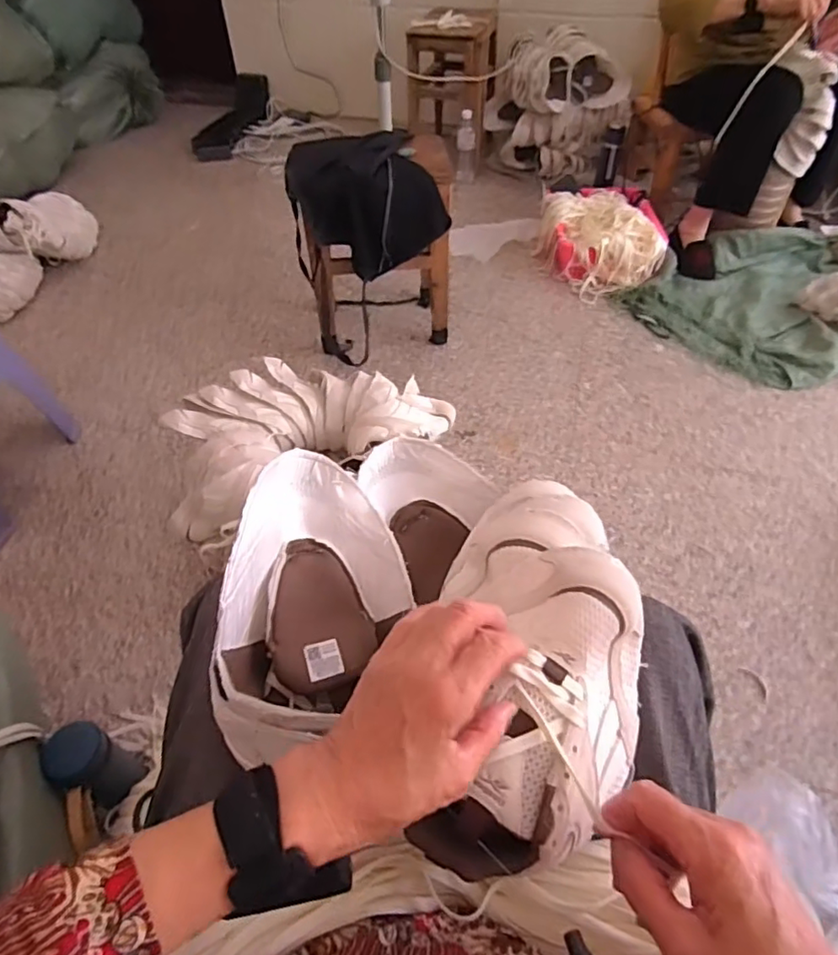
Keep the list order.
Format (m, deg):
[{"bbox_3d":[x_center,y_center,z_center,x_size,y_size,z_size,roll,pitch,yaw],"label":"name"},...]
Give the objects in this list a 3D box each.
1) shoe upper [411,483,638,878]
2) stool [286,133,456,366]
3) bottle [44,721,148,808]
[{"bbox_3d":[0.084,0.115,0.397,0.132,0.067,0.267,7,63,6],"label":"shoe upper"},{"bbox_3d":[-0.102,-0.534,1.363,0.337,0.436,0.268,-1,49,0],"label":"stool"},{"bbox_3d":[-0.401,0.353,0.718,0.069,0.123,0.068,19,52,17],"label":"bottle"}]

